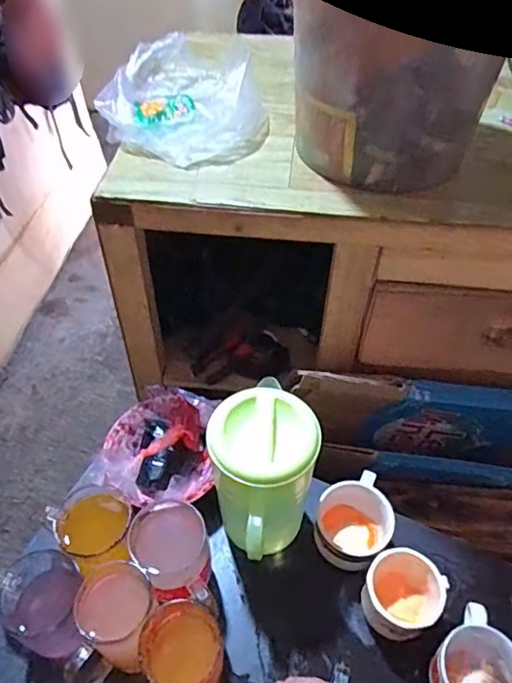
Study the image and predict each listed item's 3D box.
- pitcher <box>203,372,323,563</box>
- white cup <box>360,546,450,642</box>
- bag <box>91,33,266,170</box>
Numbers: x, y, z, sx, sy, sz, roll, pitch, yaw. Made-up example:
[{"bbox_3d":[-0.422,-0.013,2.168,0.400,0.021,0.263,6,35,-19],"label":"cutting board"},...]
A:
[{"bbox_3d":[0.009,0.149,0.581,0.110,0.175,0.115,-29,54,-21],"label":"pitcher"},{"bbox_3d":[0.156,0.269,0.571,0.077,0.062,0.074,-1,49,1],"label":"white cup"},{"bbox_3d":[-0.090,-0.351,0.742,0.199,0.071,0.298,0,49,2],"label":"bag"}]

